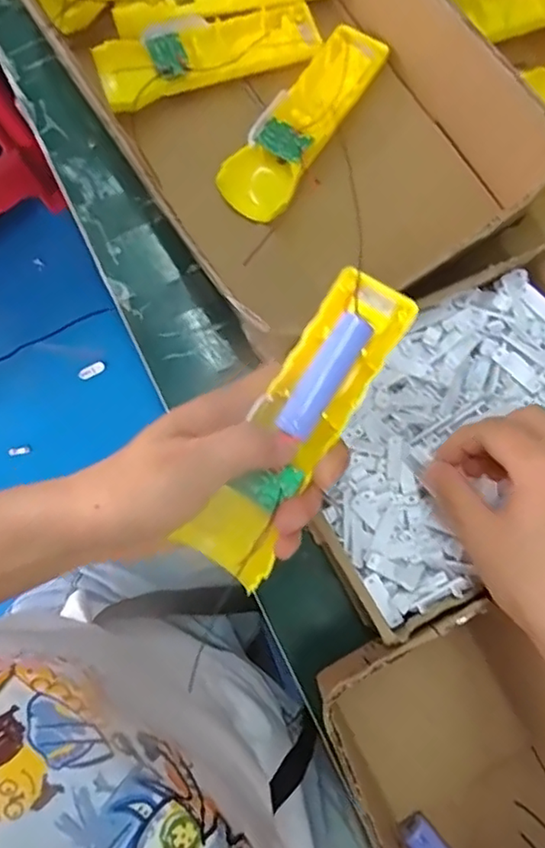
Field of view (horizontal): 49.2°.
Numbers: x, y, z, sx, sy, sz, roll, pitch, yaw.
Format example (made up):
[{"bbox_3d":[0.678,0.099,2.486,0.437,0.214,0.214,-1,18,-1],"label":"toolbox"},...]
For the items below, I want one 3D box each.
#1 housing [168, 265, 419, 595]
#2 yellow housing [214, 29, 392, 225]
[{"bbox_3d":[0.014,0.000,0.296,0.043,0.024,0.159,31,88,6],"label":"housing"},{"bbox_3d":[0.025,-0.218,0.431,0.047,0.024,0.163,35,81,6],"label":"yellow housing"}]

